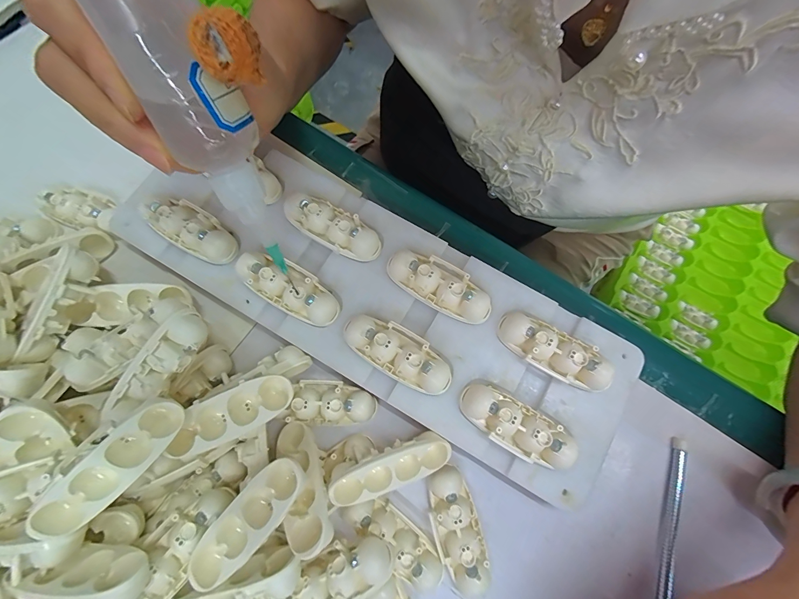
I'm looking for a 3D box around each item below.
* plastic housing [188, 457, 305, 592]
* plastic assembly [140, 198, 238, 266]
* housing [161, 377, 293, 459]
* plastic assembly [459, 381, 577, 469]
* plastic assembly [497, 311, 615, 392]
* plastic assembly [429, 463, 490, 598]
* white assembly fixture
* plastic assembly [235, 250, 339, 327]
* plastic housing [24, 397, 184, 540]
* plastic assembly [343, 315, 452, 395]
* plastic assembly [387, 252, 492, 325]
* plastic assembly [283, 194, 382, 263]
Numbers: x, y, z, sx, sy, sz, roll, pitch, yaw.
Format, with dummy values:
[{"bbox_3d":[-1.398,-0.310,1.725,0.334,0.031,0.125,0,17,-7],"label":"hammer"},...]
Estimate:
[{"bbox_3d":[-0.070,0.103,0.166,0.023,0.019,0.065,40,78,9],"label":"plastic housing"},{"bbox_3d":[-0.123,-0.042,0.209,0.056,0.013,0.026,34,77,8],"label":"plastic assembly"},{"bbox_3d":[-0.085,0.058,0.181,0.060,0.017,0.024,-26,79,-20],"label":"housing"},{"bbox_3d":[0.060,0.065,0.183,0.059,0.017,0.024,34,78,8],"label":"plastic assembly"},{"bbox_3d":[0.084,0.028,0.193,0.060,0.016,0.024,32,77,8],"label":"plastic assembly"},{"bbox_3d":[0.031,0.121,0.189,0.024,0.018,0.059,-14,76,-4],"label":"plastic assembly"},{"bbox_3d":[-0.017,-0.006,0.210,0.299,0.036,0.101,30,77,7],"label":"white assembly fixture"},{"bbox_3d":[-0.062,-0.007,0.200,0.058,0.018,0.025,28,77,7],"label":"plastic assembly"},{"bbox_3d":[-0.126,0.071,0.156,0.012,0.024,0.064,17,60,47],"label":"plastic housing"},{"bbox_3d":[-0.001,0.028,0.193,0.062,0.016,0.026,31,77,7],"label":"plastic assembly"},{"bbox_3d":[0.023,-0.009,0.202,0.062,0.017,0.026,31,77,7],"label":"plastic assembly"},{"bbox_3d":[-0.039,-0.044,0.211,0.059,0.015,0.023,28,77,7],"label":"plastic assembly"}]

